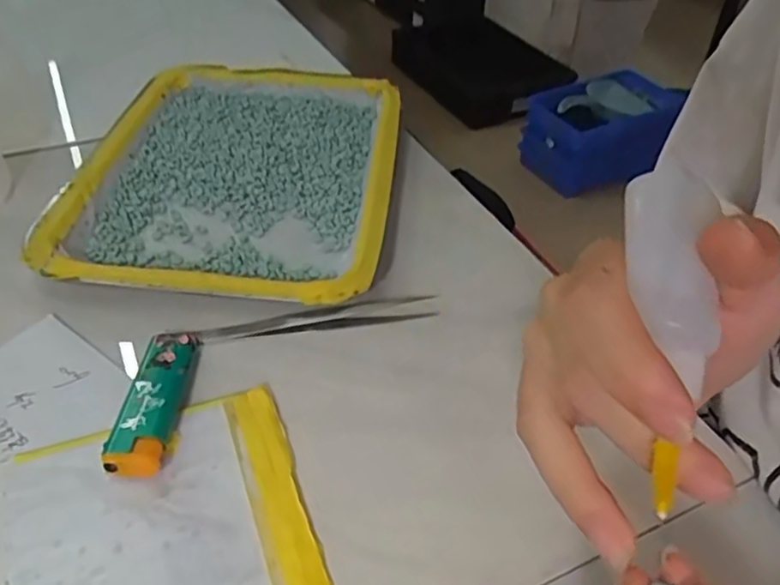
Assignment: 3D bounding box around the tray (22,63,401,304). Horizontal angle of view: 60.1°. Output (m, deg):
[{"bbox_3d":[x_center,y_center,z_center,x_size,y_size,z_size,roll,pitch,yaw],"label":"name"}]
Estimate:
[{"bbox_3d":[-0.092,-0.080,0.433,0.188,0.023,0.257,4,41,1],"label":"tray"}]

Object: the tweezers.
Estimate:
[{"bbox_3d":[-0.036,0.014,0.346,0.120,0.007,0.016,-7,42,-12],"label":"tweezers"}]

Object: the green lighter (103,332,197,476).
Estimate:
[{"bbox_3d":[-0.102,0.046,0.294,0.024,0.014,0.077,1,41,-2],"label":"green lighter"}]

